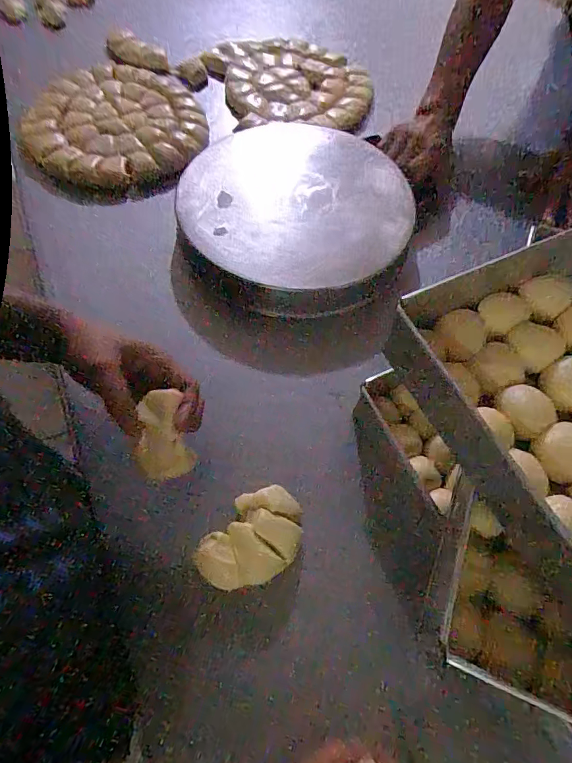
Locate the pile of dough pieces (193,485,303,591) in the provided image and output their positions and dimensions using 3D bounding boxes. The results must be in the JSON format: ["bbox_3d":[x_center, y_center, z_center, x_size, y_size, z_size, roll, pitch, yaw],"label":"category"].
[{"bbox_3d":[-0.027,0.142,0.388,0.069,0.028,0.097,33,66,13],"label":"pile of dough pieces"}]

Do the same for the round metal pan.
[{"bbox_3d":[0.011,-0.231,0.576,0.283,0.054,0.336,1,62,-3],"label":"round metal pan"}]

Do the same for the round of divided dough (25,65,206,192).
[{"bbox_3d":[-0.258,-0.405,0.677,0.257,0.033,0.282,1,62,-2],"label":"round of divided dough"}]

